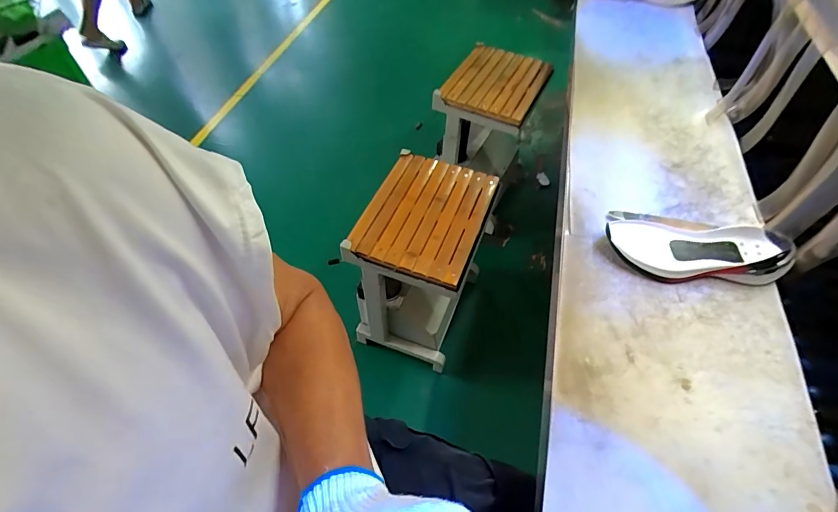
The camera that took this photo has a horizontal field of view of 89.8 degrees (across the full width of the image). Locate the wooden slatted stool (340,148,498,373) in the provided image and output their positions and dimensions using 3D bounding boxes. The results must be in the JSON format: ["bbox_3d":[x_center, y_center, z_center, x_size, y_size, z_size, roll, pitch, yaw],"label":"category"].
[{"bbox_3d":[0.014,0.019,1.198,0.285,0.437,0.369,17,55,13],"label":"wooden slatted stool"}]

